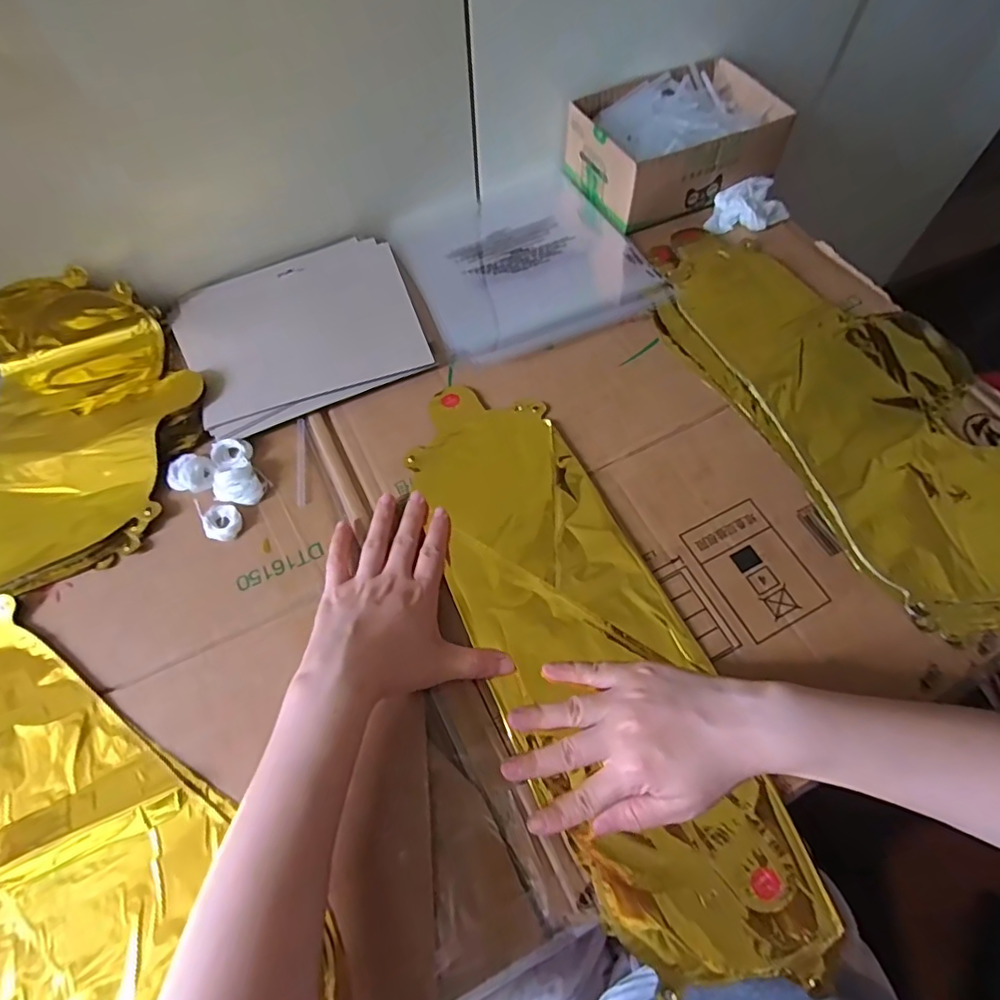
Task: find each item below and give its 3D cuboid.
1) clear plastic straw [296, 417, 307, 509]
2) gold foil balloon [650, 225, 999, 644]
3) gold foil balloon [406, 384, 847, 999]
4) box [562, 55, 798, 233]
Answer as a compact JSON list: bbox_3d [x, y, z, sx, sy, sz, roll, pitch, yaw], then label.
[{"bbox_3d":[-0.158,-0.032,0.446,0.008,0.004,0.079,-8,64,-3],"label":"clear plastic straw"},{"bbox_3d":[0.305,-0.089,0.459,0.212,0.016,0.418,-26,66,-11],"label":"gold foil balloon"},{"bbox_3d":[0.053,0.087,0.387,0.132,0.011,0.421,-23,66,-10],"label":"gold foil balloon"},{"bbox_3d":[0.178,-0.370,0.576,0.190,0.065,0.136,-23,65,-10],"label":"box"}]

